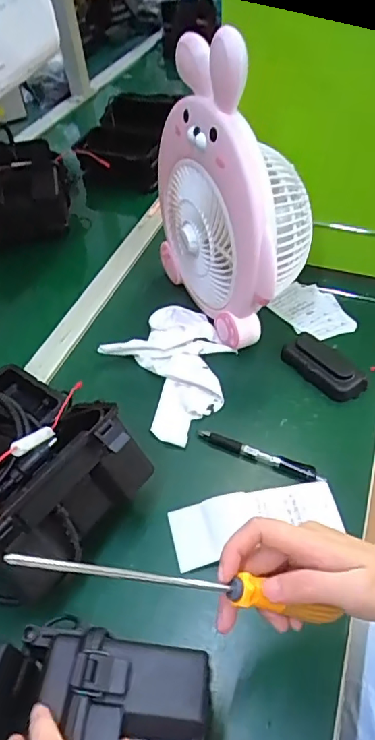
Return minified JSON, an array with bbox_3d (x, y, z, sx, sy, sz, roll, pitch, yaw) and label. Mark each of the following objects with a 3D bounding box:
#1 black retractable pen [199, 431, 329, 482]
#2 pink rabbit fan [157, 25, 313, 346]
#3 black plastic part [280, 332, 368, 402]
[{"bbox_3d":[0.077,0.092,0.566,0.141,0.007,0.015,17,51,20],"label":"black retractable pen"},{"bbox_3d":[0.062,-0.209,0.640,0.132,0.318,0.243,-22,49,-14],"label":"pink rabbit fan"},{"bbox_3d":[0.168,-0.007,0.634,0.054,0.025,0.103,-30,52,-21],"label":"black plastic part"}]

